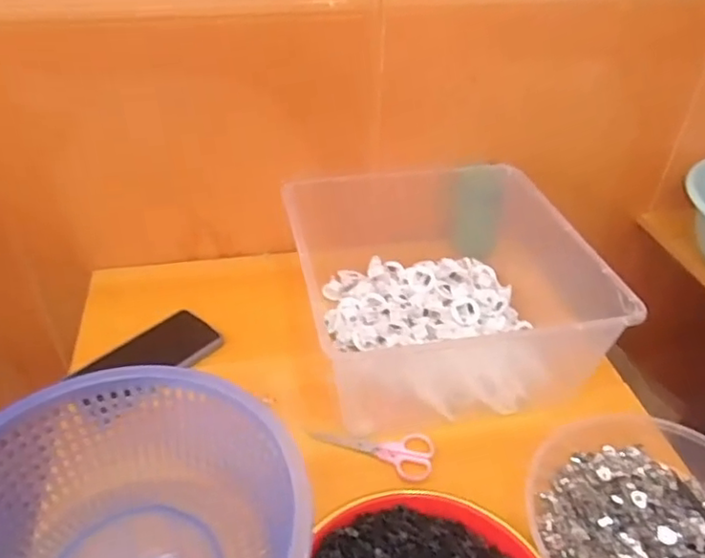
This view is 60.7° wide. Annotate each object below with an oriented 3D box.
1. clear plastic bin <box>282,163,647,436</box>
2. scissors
[{"bbox_3d":[0.095,0.004,0.683,0.285,0.122,0.314,-7,40,-11],"label":"clear plastic bin"},{"bbox_3d":[0.021,0.160,0.593,0.120,0.013,0.046,16,42,16],"label":"scissors"}]

